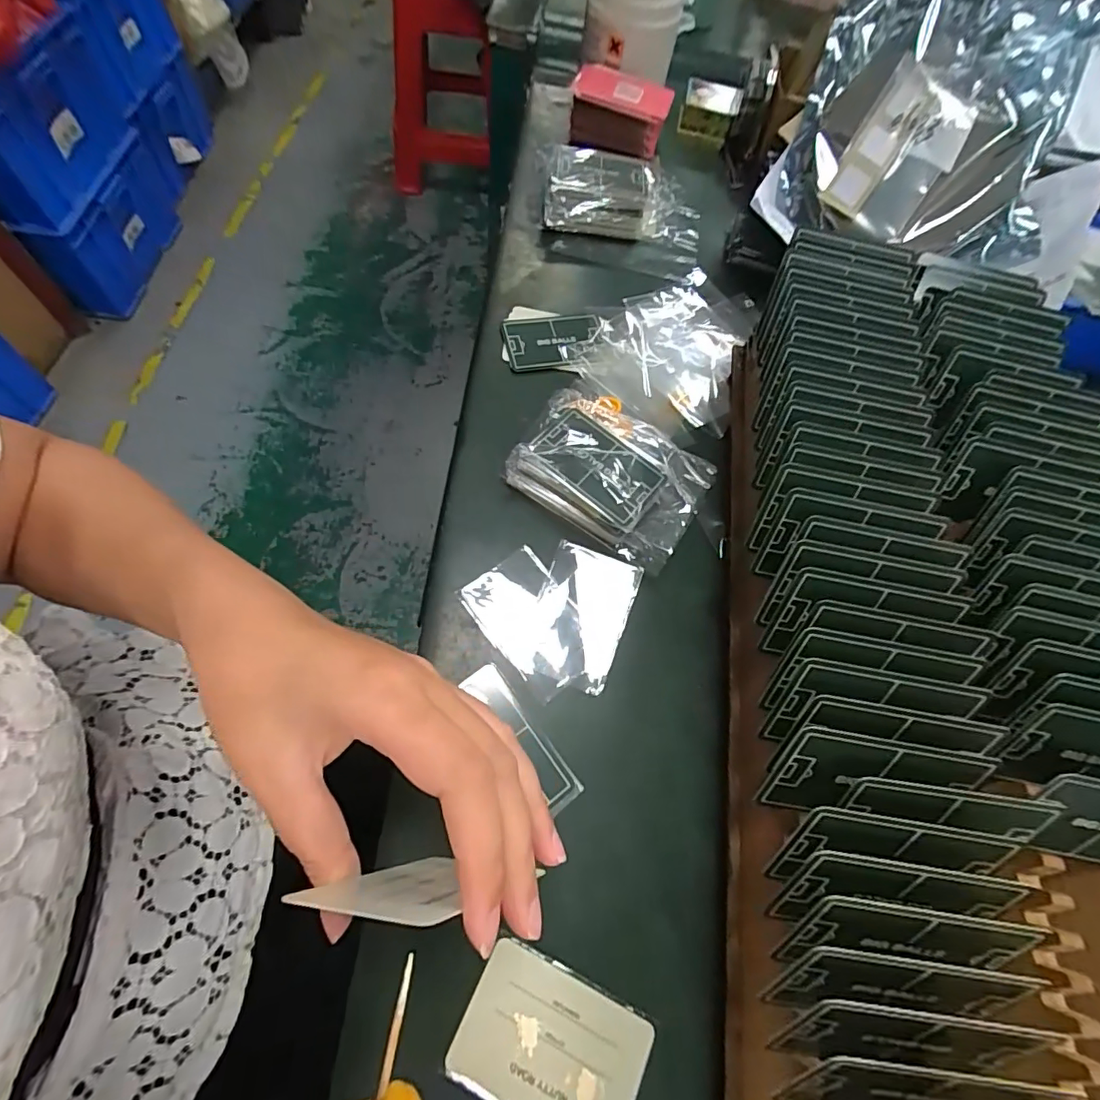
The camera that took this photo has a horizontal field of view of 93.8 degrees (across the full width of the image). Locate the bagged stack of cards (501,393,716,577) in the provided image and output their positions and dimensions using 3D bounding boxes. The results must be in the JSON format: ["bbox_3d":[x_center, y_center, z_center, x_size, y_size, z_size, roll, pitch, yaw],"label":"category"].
[{"bbox_3d":[0.044,-0.058,0.350,0.124,0.027,0.098,34,66,8],"label":"bagged stack of cards"}]

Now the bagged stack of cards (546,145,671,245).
[{"bbox_3d":[0.054,-0.331,0.476,0.112,0.034,0.086,7,65,-4],"label":"bagged stack of cards"}]

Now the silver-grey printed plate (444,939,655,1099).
[{"bbox_3d":[0.001,0.229,0.237,0.086,0.005,0.053,27,64,5],"label":"silver-grey printed plate"}]

